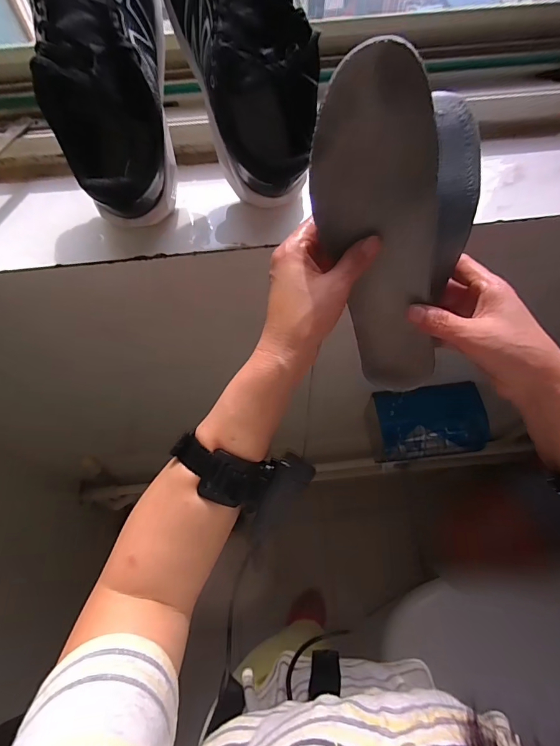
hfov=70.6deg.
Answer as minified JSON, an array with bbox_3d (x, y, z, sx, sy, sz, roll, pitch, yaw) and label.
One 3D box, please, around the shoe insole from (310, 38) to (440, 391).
[{"bbox_3d":[0.076,-0.093,0.308,0.085,0.249,0.015,-4,31,12],"label":"shoe insole"}]

